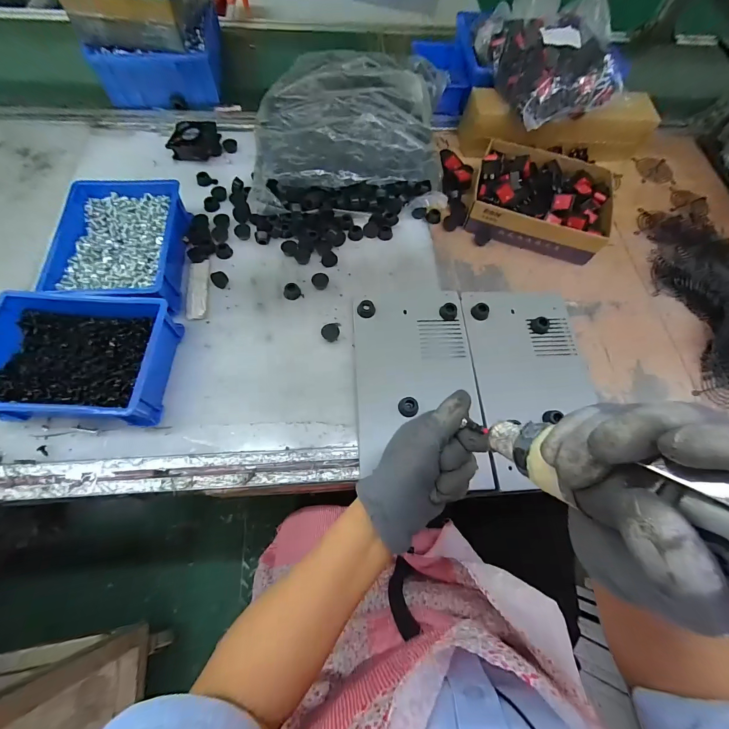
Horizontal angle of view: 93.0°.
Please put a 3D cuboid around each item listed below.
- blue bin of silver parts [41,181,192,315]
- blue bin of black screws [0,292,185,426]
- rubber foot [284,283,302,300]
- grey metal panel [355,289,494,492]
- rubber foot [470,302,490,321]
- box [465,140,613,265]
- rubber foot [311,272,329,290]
[{"bbox_3d":[-0.337,-0.167,0.492,0.156,0.063,0.202,-1,68,-2],"label":"blue bin of silver parts"},{"bbox_3d":[-0.346,-0.008,0.428,0.194,0.069,0.151,3,68,-1],"label":"blue bin of black screws"},{"bbox_3d":[-0.107,-0.107,0.509,0.025,0.017,0.019,-17,70,-8],"label":"rubber foot"},{"bbox_3d":[0.067,0.017,0.449,0.155,0.021,0.265,-2,68,-3],"label":"grey metal panel"},{"bbox_3d":[0.166,-0.076,0.495,0.024,0.016,0.021,34,71,12],"label":"rubber foot"},{"bbox_3d":[0.280,-0.265,0.559,0.209,0.053,0.165,17,69,5],"label":"box"},{"bbox_3d":[-0.066,-0.126,0.518,0.022,0.012,0.025,22,69,7],"label":"rubber foot"}]

